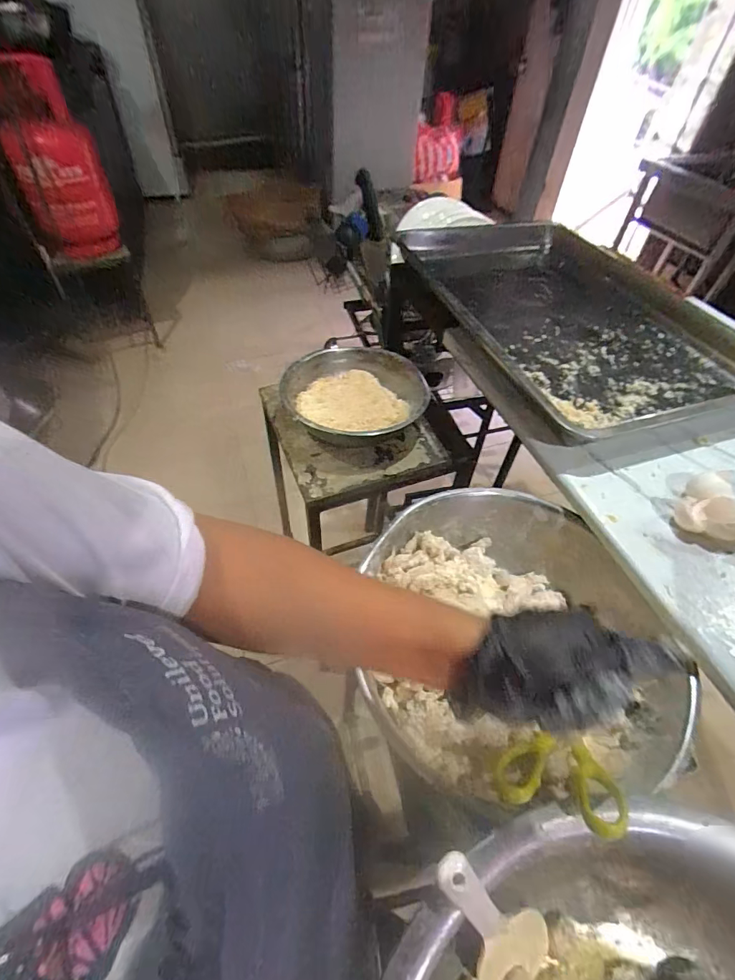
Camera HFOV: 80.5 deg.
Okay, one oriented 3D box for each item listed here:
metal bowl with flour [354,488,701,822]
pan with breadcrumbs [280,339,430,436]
[{"bbox_3d":[0.148,0.142,0.446,0.270,0.085,0.299,-3,50,-6],"label":"metal bowl with flour"},{"bbox_3d":[-0.022,-0.155,0.745,0.242,0.066,0.243,9,50,4],"label":"pan with breadcrumbs"}]

